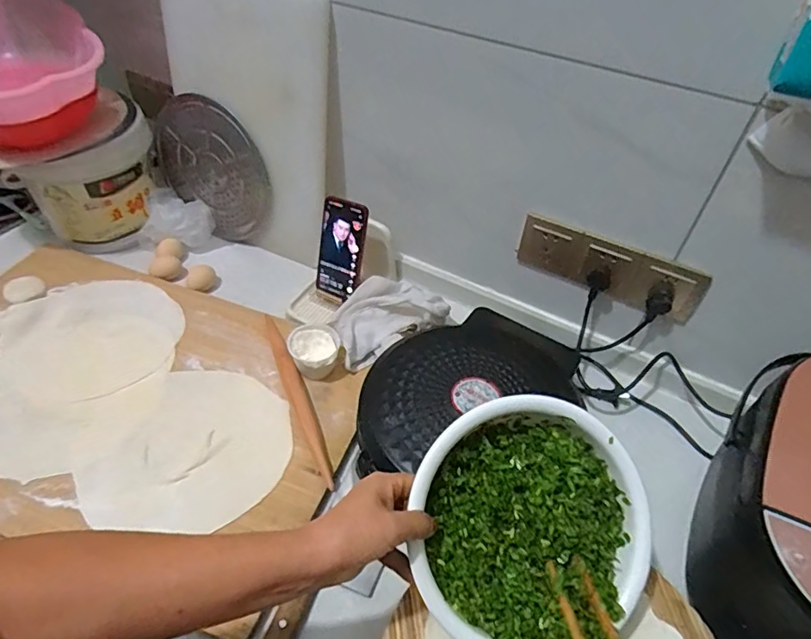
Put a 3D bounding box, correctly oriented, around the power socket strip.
[{"bbox_3d":[0.292,-0.073,0.752,0.255,0.082,0.026,26,50,19],"label":"power socket strip"}]

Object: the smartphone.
[{"bbox_3d":[-0.105,-0.114,0.852,0.083,0.163,0.016,23,27,20],"label":"smartphone"}]

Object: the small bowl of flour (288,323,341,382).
[{"bbox_3d":[-0.131,0.052,0.770,0.071,0.059,0.071,2,47,-2],"label":"small bowl of flour"}]

